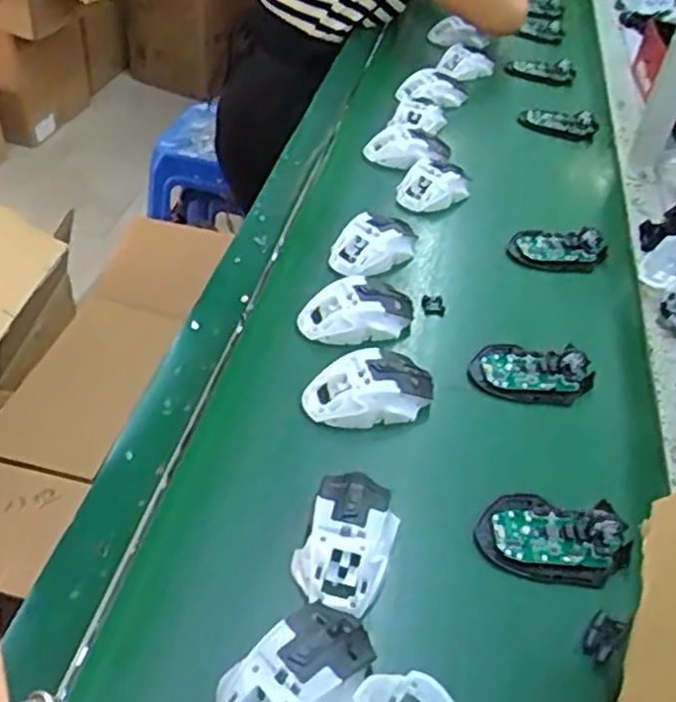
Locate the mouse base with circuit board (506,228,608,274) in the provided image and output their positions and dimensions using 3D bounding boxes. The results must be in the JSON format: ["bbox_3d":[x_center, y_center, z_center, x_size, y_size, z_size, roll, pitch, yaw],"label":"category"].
[{"bbox_3d":[0.252,-0.118,0.839,0.110,0.029,0.054,8,43,3],"label":"mouse base with circuit board"}]

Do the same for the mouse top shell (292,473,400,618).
[{"bbox_3d":[0.009,0.131,0.536,0.063,0.032,0.111,15,44,11],"label":"mouse top shell"}]

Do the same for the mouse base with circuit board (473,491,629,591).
[{"bbox_3d":[0.163,0.140,0.558,0.110,0.017,0.067,12,43,8],"label":"mouse base with circuit board"}]

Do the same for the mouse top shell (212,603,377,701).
[{"bbox_3d":[-0.025,0.204,0.451,0.067,0.028,0.112,35,50,28],"label":"mouse top shell"}]

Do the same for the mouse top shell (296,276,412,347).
[{"bbox_3d":[0.022,-0.037,0.720,0.111,0.042,0.063,-17,47,-22],"label":"mouse top shell"}]

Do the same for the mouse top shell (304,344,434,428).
[{"bbox_3d":[0.030,0.032,0.643,0.112,0.036,0.062,-16,47,-21],"label":"mouse top shell"}]

